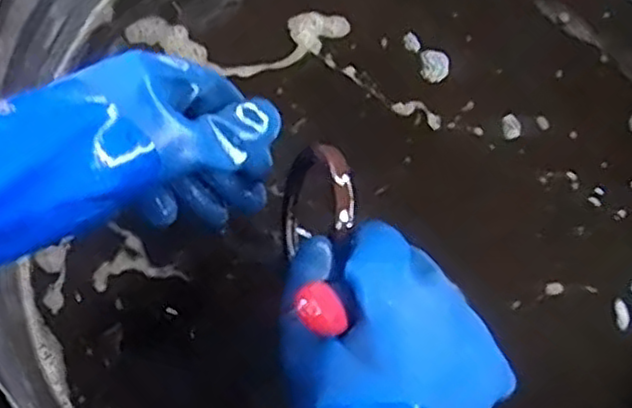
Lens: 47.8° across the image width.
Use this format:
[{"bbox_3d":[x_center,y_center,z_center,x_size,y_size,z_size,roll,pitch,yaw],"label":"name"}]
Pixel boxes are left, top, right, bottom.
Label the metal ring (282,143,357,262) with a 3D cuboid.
[{"bbox_3d":[-0.001,-0.001,0.415,0.012,0.072,0.067,8,93,-30],"label":"metal ring"}]

